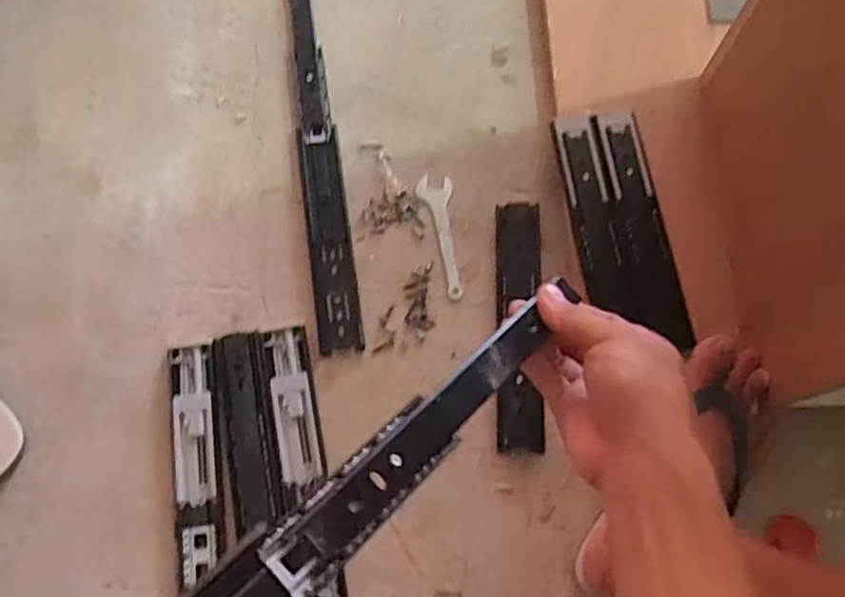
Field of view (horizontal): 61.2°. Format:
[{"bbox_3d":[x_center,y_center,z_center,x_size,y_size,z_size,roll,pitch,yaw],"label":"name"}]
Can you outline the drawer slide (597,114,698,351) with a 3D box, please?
[{"bbox_3d":[0.215,-0.072,0.696,0.044,0.009,0.247,-7,72,-2],"label":"drawer slide"}]

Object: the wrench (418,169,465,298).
[{"bbox_3d":[0.022,-0.064,0.724,0.035,0.004,0.137,-10,72,-3],"label":"wrench"}]

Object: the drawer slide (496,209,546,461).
[{"bbox_3d":[0.093,0.023,0.688,0.043,0.011,0.246,2,71,1],"label":"drawer slide"}]

